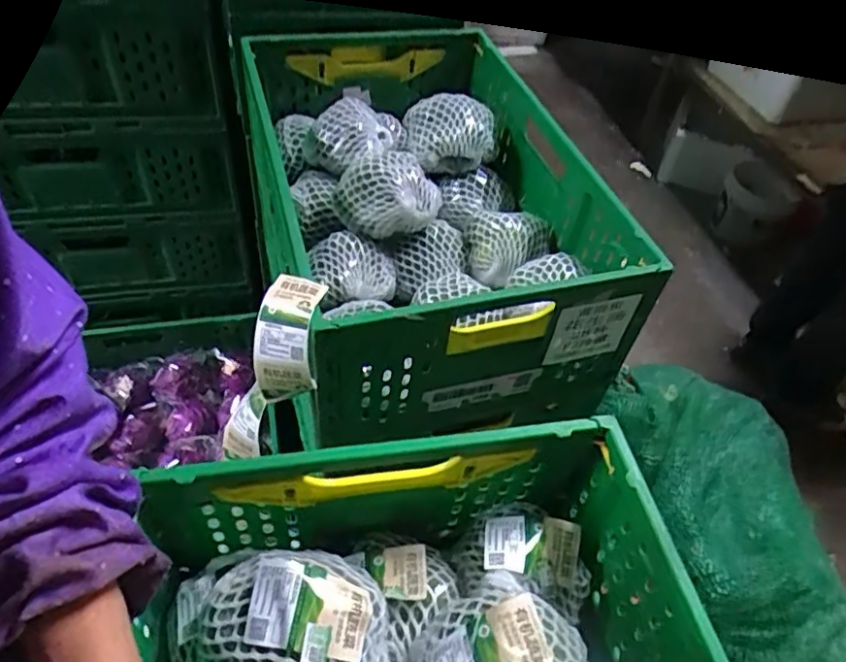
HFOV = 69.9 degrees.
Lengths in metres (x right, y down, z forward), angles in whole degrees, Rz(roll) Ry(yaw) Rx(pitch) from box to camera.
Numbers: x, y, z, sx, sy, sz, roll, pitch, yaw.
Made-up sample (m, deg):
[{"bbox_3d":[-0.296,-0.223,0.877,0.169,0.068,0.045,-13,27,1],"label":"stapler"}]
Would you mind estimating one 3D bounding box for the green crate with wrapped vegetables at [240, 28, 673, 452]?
[{"bbox_3d":[-0.011,-0.219,0.876,0.407,0.188,0.693,-7,50,-13],"label":"green crate with wrapped vegetables"}]

